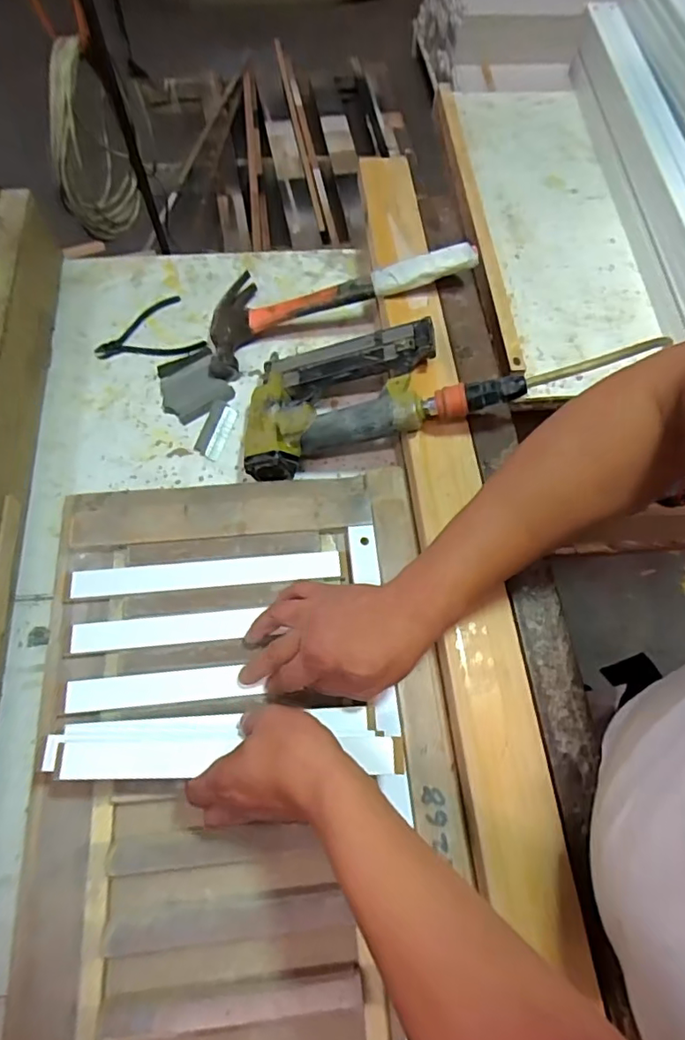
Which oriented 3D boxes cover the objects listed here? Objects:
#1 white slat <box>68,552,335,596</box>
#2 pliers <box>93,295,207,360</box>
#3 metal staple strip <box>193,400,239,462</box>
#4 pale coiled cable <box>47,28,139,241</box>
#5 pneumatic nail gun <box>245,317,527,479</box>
[{"bbox_3d":[-0.117,0.046,0.484,0.228,0.004,0.025,-3,64,-5],"label":"white slat"},{"bbox_3d":[-0.222,-0.206,0.626,0.111,0.009,0.084,-28,68,-16],"label":"pliers"},{"bbox_3d":[-0.133,-0.095,0.581,0.031,0.007,0.066,17,64,6],"label":"metal staple strip"},{"bbox_3d":[-0.391,-0.572,0.844,0.069,0.247,0.129,14,67,4],"label":"pale coiled cable"},{"bbox_3d":[0.031,-0.121,0.545,0.258,0.061,0.132,-13,61,13],"label":"pneumatic nail gun"}]

